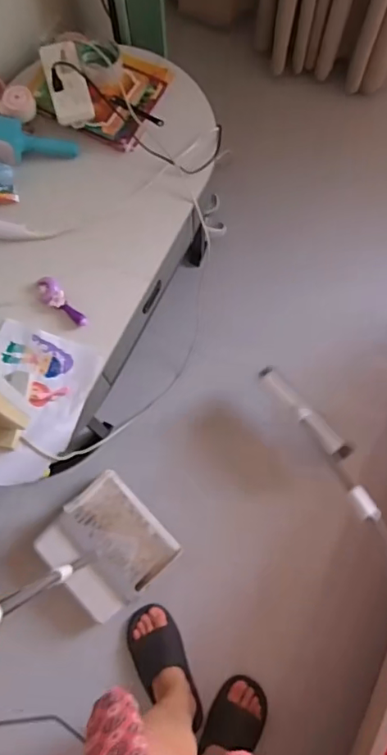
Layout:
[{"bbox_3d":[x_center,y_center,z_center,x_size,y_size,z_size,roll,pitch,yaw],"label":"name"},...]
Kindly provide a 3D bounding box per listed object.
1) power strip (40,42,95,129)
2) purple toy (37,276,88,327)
[{"bbox_3d":[-0.253,-0.590,1.055,0.075,0.031,0.170,-15,87,-5],"label":"power strip"},{"bbox_3d":[-0.256,-0.143,1.005,0.043,0.024,0.125,-38,78,-9],"label":"purple toy"}]

